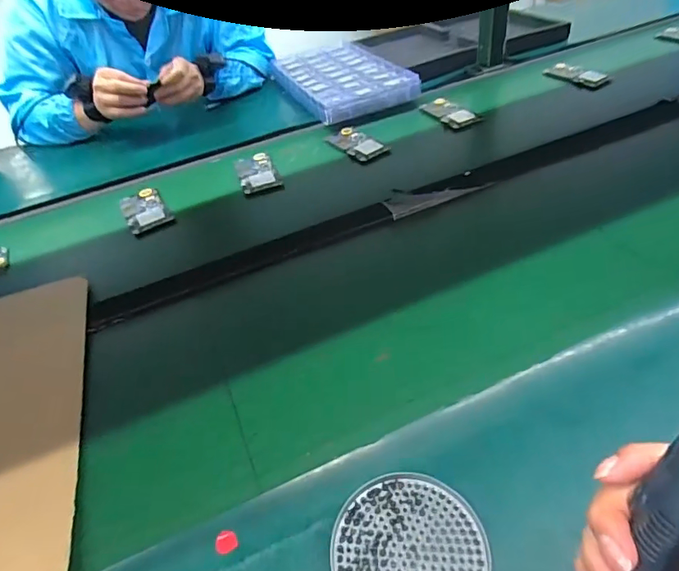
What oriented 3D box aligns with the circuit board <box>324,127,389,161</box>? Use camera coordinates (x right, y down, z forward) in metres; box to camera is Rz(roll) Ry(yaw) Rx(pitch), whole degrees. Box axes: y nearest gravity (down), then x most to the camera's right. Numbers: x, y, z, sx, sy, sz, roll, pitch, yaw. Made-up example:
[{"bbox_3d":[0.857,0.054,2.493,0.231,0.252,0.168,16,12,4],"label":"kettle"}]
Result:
[{"bbox_3d":[0.027,-0.253,0.838,0.057,0.011,0.113,-35,50,-24],"label":"circuit board"}]

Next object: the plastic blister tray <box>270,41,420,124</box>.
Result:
[{"bbox_3d":[-0.004,-0.458,1.018,0.226,0.036,0.364,-19,45,-10],"label":"plastic blister tray"}]

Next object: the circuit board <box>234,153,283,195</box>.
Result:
[{"bbox_3d":[-0.142,-0.199,0.807,0.066,0.007,0.113,-16,46,-9],"label":"circuit board"}]

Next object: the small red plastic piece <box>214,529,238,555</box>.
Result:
[{"bbox_3d":[-0.092,0.208,0.383,0.017,0.004,0.019,-27,48,-19],"label":"small red plastic piece"}]

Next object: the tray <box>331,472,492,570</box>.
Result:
[{"bbox_3d":[0.053,0.205,0.357,0.112,0.017,0.113,-3,45,3],"label":"tray"}]

